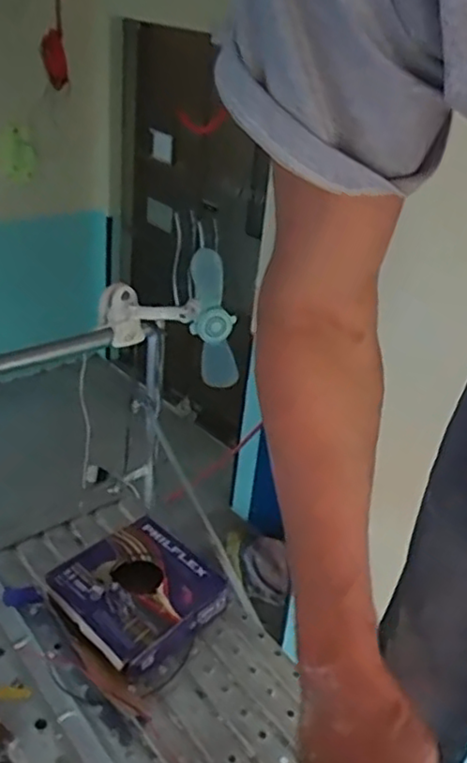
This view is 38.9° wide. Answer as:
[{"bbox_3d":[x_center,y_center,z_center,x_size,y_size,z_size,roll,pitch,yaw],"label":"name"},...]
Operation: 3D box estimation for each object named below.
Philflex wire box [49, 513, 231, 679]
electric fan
[{"bbox_3d":[-0.187,0.410,1.303,0.265,0.113,0.273,27,36,32],"label":"Philflex wire box"},{"bbox_3d":[-0.138,-0.141,1.402,0.310,0.275,0.076,10,30,7],"label":"electric fan"}]

